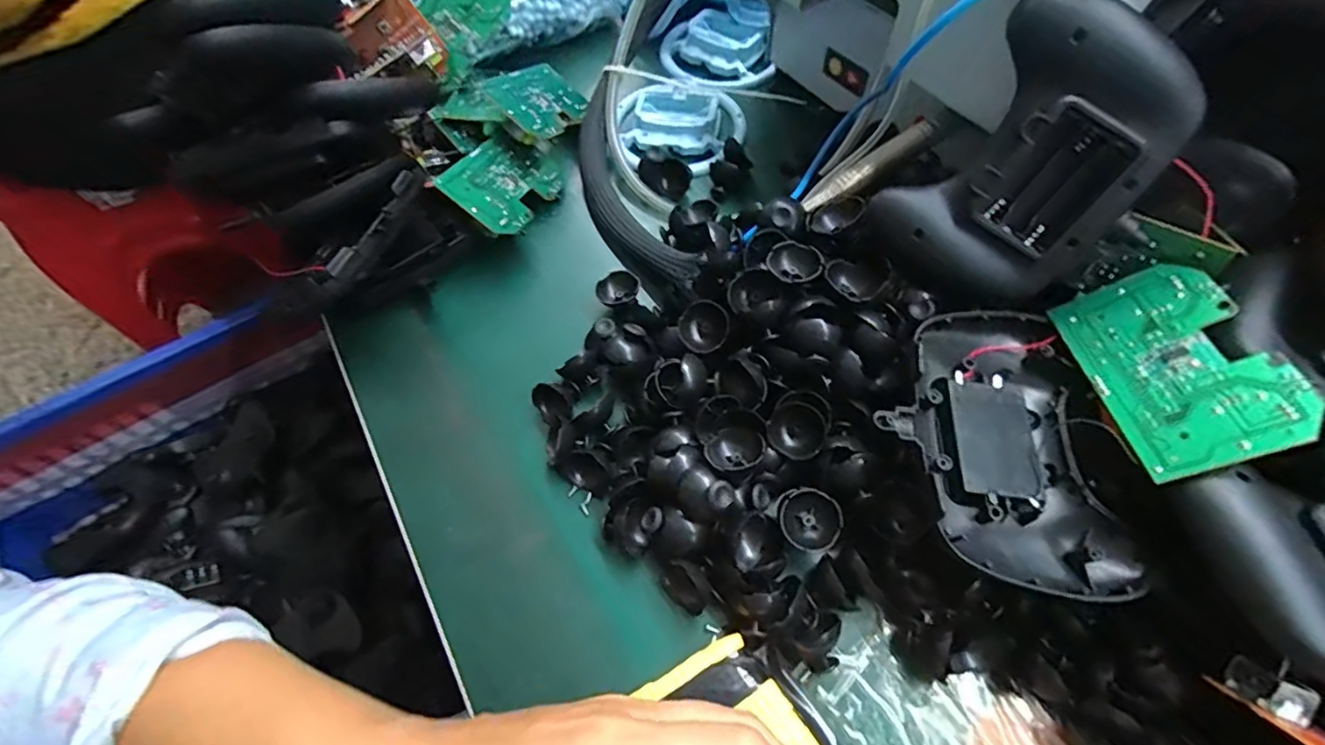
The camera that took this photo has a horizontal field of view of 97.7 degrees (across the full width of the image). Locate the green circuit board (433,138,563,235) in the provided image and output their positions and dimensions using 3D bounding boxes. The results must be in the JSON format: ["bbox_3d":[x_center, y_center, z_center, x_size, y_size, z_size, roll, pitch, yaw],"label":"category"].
[{"bbox_3d":[-0.103,-0.125,0.380,0.055,0.005,0.088,39,46,-10],"label":"green circuit board"}]

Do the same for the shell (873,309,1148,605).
[{"bbox_3d":[0.143,0.028,0.249,0.093,0.025,0.123,3,62,5],"label":"shell"}]

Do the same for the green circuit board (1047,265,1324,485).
[{"bbox_3d":[0.205,-0.004,0.233,0.055,0.004,0.089,-27,45,28],"label":"green circuit board"}]

